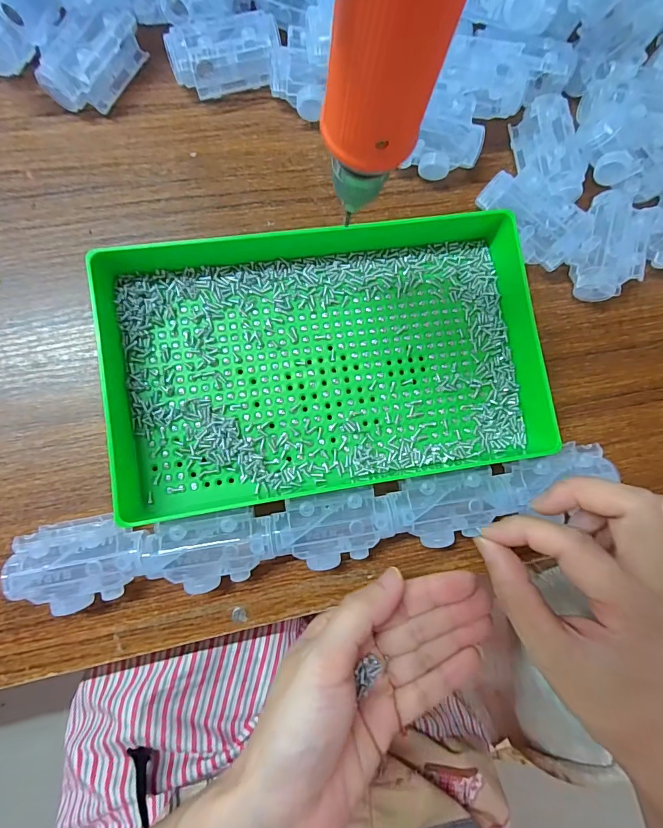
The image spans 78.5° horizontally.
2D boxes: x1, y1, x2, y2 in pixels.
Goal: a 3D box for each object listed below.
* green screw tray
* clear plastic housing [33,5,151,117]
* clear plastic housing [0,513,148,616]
[{"bbox_3d":[0.001,-0.036,0.244,0.250,0.036,0.161,-9,86,-6],"label":"green screw tray"},{"bbox_3d":[-0.148,-0.218,0.249,0.033,0.031,0.063,30,83,-3],"label":"clear plastic housing"},{"bbox_3d":[-0.136,0.081,0.223,0.067,0.028,0.048,-10,87,-7],"label":"clear plastic housing"}]

